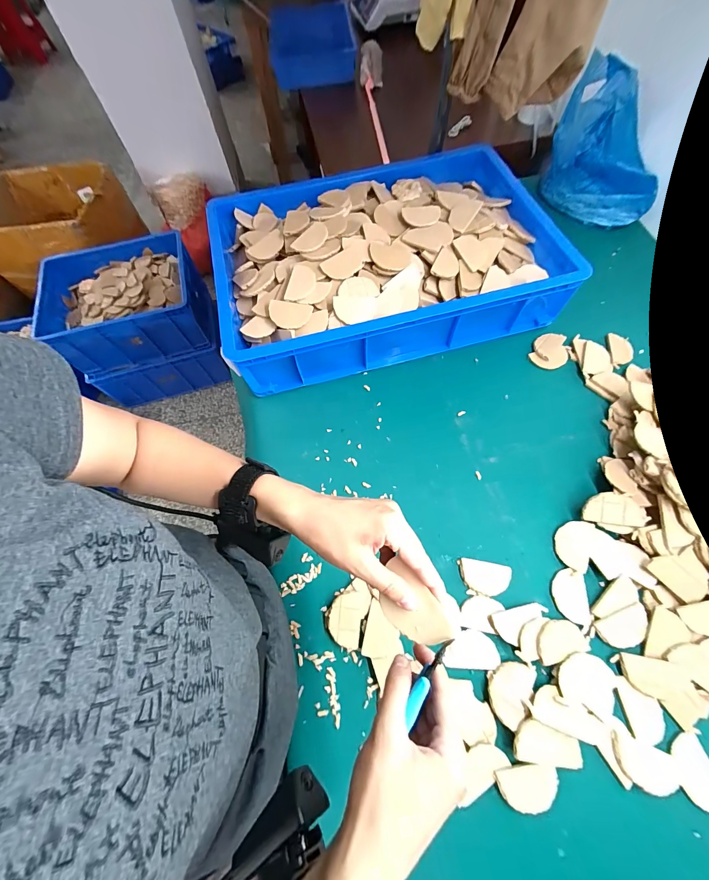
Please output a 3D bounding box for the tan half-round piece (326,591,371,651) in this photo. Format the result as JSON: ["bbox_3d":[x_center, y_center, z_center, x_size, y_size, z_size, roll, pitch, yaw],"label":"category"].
[{"bbox_3d":[-0.011,0.241,0.445,0.049,0.013,0.068,16,67,9],"label":"tan half-round piece"}]

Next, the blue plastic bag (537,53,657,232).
[{"bbox_3d":[0.552,-0.642,0.722,0.183,0.198,0.248,4,66,4],"label":"blue plastic bag"}]

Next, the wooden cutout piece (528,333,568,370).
[{"bbox_3d":[0.369,-0.169,0.613,0.062,0.009,0.081,27,69,14],"label":"wooden cutout piece"}]

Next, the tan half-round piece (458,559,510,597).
[{"bbox_3d":[0.183,0.194,0.459,0.069,0.006,0.043,8,66,6],"label":"tan half-round piece"}]

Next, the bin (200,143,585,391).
[{"bbox_3d":[0.049,-0.354,0.640,0.608,0.147,0.422,-14,66,-4],"label":"bin"}]

